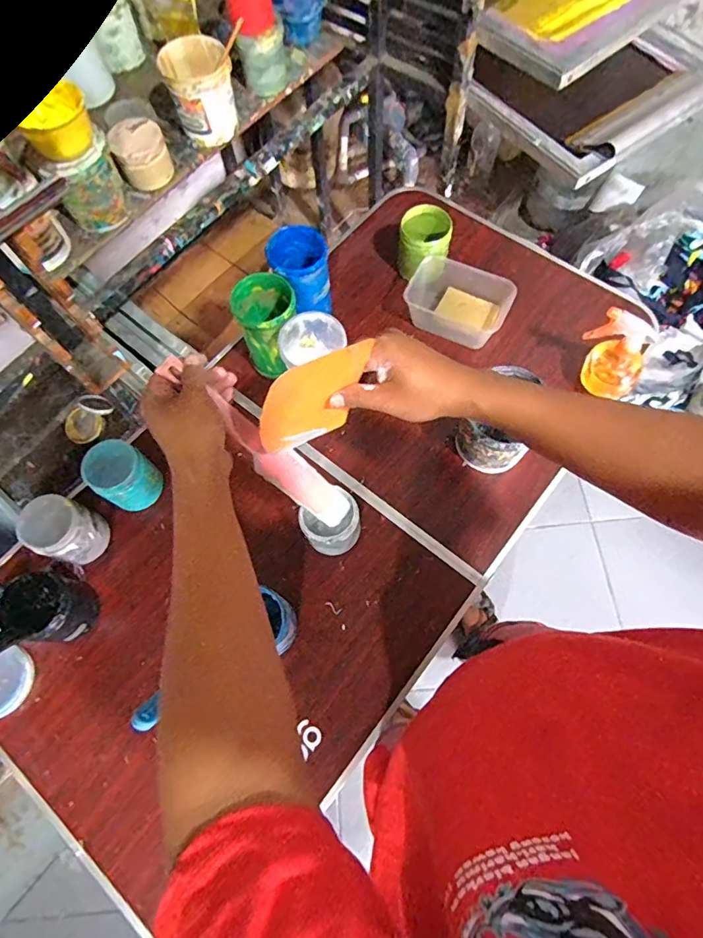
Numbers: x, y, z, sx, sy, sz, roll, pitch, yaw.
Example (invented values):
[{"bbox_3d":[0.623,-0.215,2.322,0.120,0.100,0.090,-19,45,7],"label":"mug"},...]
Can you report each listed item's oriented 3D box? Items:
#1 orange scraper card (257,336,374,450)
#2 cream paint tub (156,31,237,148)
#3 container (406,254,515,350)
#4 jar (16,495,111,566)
[{"bbox_3d":[-0.036,-0.054,0.428,0.093,0.144,0.010,-24,76,-17],"label":"orange scraper card"},{"bbox_3d":[-0.280,-0.711,0.914,0.123,0.103,0.136,-20,69,-6],"label":"cream paint tub"},{"bbox_3d":[0.182,-0.286,0.854,0.173,0.071,0.121,23,71,11],"label":"container"},{"bbox_3d":[-0.418,0.090,0.717,0.083,0.090,0.082,22,71,10],"label":"jar"}]

